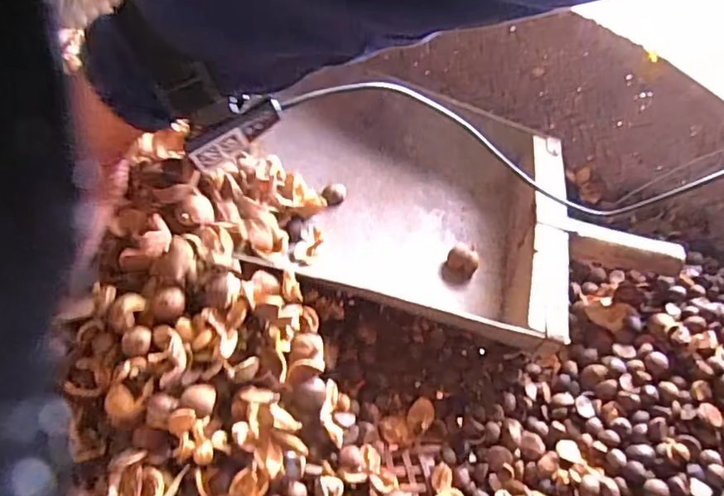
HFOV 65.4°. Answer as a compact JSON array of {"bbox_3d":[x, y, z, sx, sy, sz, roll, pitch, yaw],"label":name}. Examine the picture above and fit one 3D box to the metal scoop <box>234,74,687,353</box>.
[{"bbox_3d":[0.082,-0.034,0.534,0.390,0.070,0.258,19,41,8],"label":"metal scoop"}]

